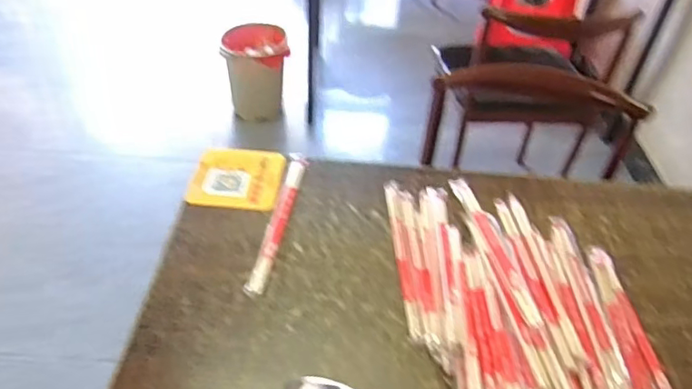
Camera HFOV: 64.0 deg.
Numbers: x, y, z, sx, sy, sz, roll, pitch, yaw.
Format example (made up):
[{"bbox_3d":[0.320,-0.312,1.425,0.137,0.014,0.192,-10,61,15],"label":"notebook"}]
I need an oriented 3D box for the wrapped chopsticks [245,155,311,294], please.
[{"bbox_3d":[-0.071,0.021,0.607,0.022,0.005,0.225,8,41,3],"label":"wrapped chopsticks"}]

